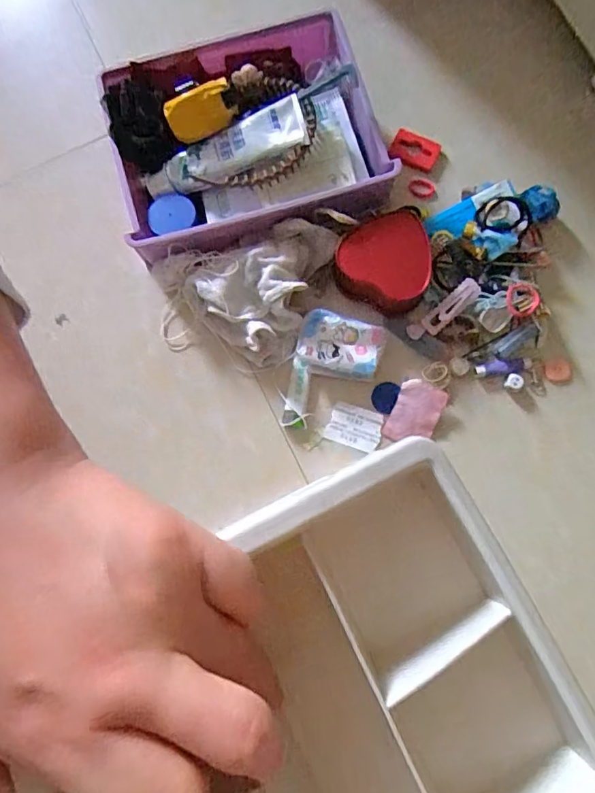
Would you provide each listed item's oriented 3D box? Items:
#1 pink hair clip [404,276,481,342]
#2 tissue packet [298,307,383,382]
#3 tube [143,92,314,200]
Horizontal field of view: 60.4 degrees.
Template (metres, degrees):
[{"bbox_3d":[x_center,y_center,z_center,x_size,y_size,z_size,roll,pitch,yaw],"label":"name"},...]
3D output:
[{"bbox_3d":[0.146,-0.085,0.507,0.082,0.010,0.021,-39,80,8],"label":"pink hair clip"},{"bbox_3d":[0.040,-0.048,0.499,0.077,0.021,0.058,14,82,4],"label":"tissue packet"},{"bbox_3d":[-0.073,-0.230,0.488,0.167,0.024,0.043,-18,78,14],"label":"tube"}]

